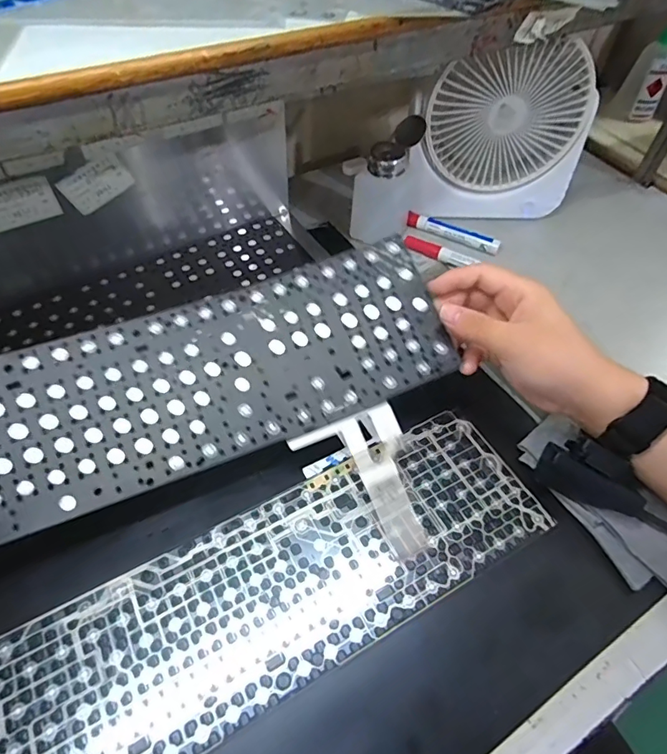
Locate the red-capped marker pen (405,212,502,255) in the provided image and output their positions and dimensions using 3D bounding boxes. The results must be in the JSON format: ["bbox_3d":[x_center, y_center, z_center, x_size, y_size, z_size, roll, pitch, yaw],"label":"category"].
[{"bbox_3d":[0.138,-0.166,0.555,0.108,0.017,0.015,24,56,16],"label":"red-capped marker pen"}]

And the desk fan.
[{"bbox_3d":[0.143,-0.242,0.511,0.250,0.176,0.061,-7,53,-7],"label":"desk fan"}]

